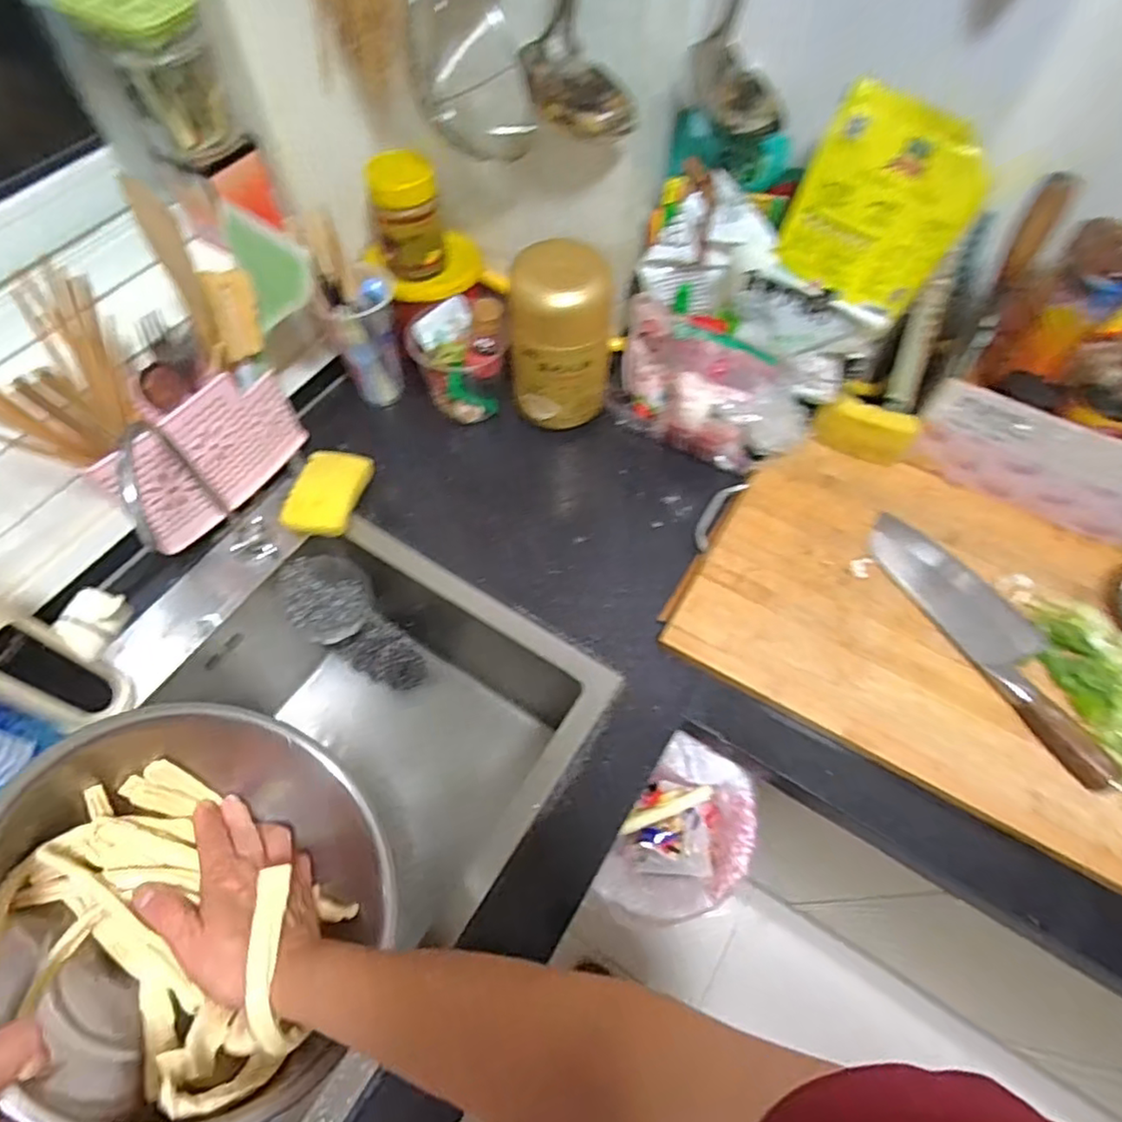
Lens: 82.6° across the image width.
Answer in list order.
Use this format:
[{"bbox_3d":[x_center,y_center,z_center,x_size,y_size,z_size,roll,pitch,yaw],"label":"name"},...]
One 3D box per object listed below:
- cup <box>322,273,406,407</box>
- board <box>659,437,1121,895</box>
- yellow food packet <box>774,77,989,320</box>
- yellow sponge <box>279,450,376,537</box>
[{"bbox_3d":[-0.217,-0.256,0.730,0.067,0.149,0.070,1,61,-1],"label":"cup"},{"bbox_3d":[0.427,0.082,0.628,0.570,0.030,0.342,28,62,13],"label":"board"},{"bbox_3d":[0.283,-0.310,0.563,0.142,0.148,0.024,21,49,-4],"label":"yellow food packet"},{"bbox_3d":[-0.255,-0.074,0.699,0.073,0.024,0.101,13,61,6],"label":"yellow sponge"}]

